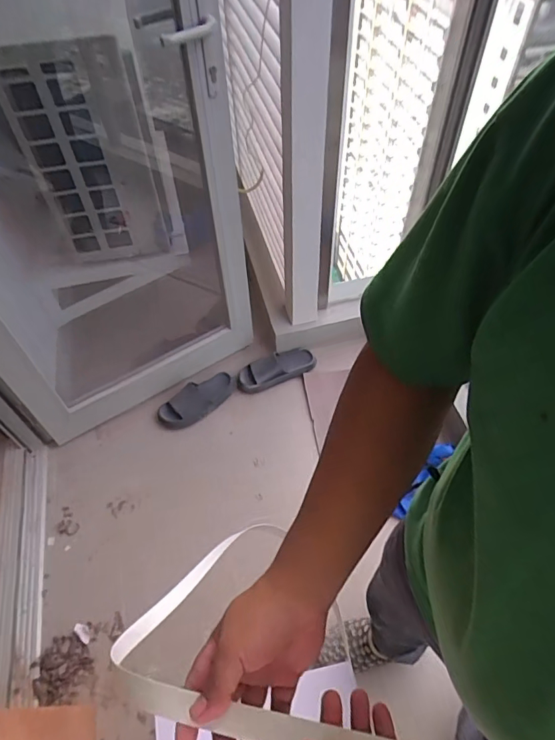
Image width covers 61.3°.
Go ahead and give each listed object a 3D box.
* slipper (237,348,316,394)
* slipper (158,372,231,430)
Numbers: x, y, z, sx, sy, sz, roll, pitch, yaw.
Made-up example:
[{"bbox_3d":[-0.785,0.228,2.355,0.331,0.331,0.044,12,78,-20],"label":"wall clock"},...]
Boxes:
[{"bbox_3d":[-0.008,-0.012,1.634,0.277,0.054,0.110,-18,55,-11],"label":"slipper"},{"bbox_3d":[-0.280,0.097,1.602,0.272,0.063,0.130,-35,60,-22],"label":"slipper"}]

